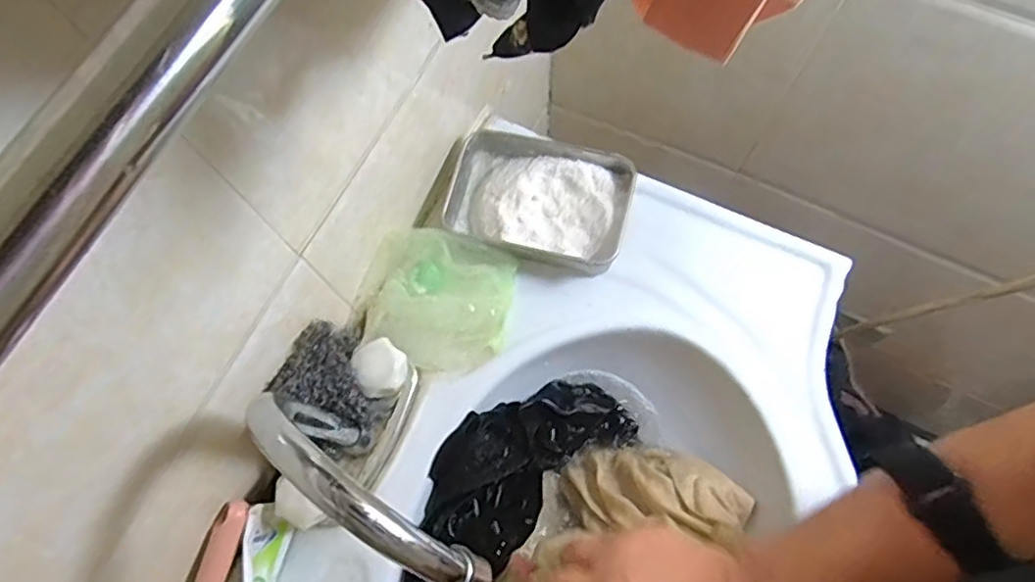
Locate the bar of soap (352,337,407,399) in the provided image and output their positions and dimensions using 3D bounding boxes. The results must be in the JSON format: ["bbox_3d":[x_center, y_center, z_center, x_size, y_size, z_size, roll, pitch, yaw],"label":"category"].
[{"bbox_3d":[-0.102,0.055,0.469,0.037,0.019,0.041,-31,74,-8],"label":"bar of soap"}]

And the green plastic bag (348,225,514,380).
[{"bbox_3d":[-0.065,0.006,0.515,0.114,0.043,0.107,16,73,6],"label":"green plastic bag"}]

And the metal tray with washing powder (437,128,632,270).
[{"bbox_3d":[0.018,-0.076,0.540,0.149,0.036,0.104,14,73,6],"label":"metal tray with washing powder"}]

